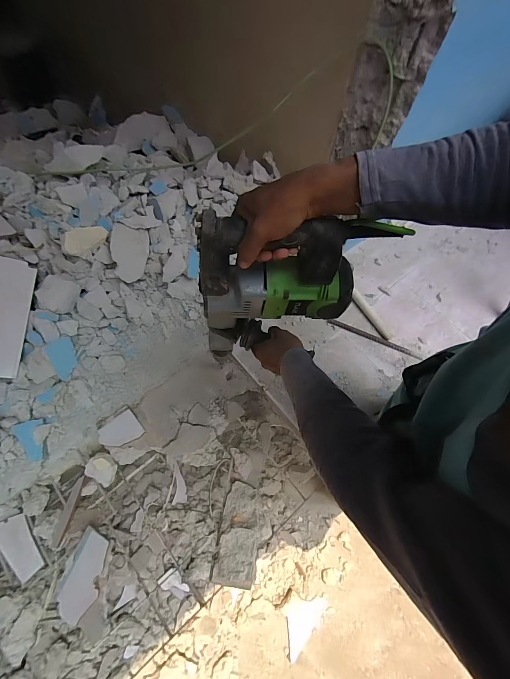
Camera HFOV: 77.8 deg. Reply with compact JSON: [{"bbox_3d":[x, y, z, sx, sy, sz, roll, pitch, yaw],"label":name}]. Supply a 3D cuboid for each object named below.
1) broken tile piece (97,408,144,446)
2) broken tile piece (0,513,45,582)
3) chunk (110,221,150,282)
[{"bbox_3d":[-0.344,0.236,0.808,0.097,0.006,0.079,-38,70,-18],"label":"broken tile piece"},{"bbox_3d":[-0.556,0.488,0.737,0.086,0.012,0.142,-33,73,-4],"label":"broken tile piece"},{"bbox_3d":[-0.367,-0.250,0.913,0.104,0.025,0.170,18,66,-34],"label":"chunk"}]

